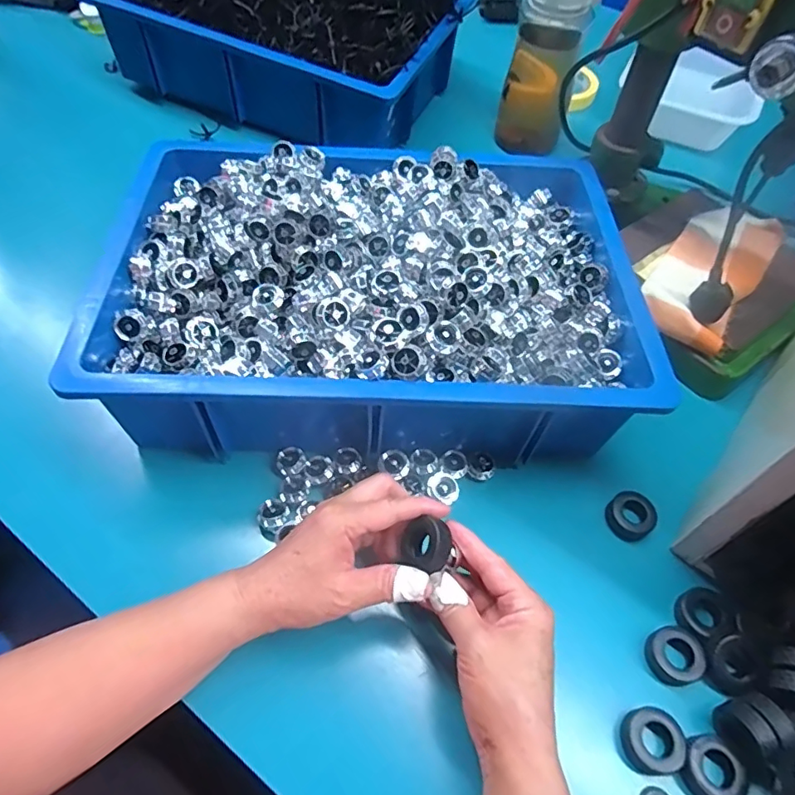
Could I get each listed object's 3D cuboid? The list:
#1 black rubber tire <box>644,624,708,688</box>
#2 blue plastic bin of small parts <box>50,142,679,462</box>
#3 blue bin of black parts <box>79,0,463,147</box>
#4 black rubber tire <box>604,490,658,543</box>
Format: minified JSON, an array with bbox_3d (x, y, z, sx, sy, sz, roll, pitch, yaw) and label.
[{"bbox_3d":[0.200,0.187,0.396,0.037,0.014,0.039,1,56,-2],"label":"black rubber tire"},{"bbox_3d":[-0.012,-0.104,0.498,0.451,0.113,0.306,0,56,-2],"label":"blue plastic bin of small parts"},{"bbox_3d":[-0.172,-0.536,0.759,0.475,0.183,0.278,19,58,10],"label":"blue bin of black parts"},{"bbox_3d":[0.192,0.097,0.449,0.038,0.014,0.036,1,56,-2],"label":"black rubber tire"}]

